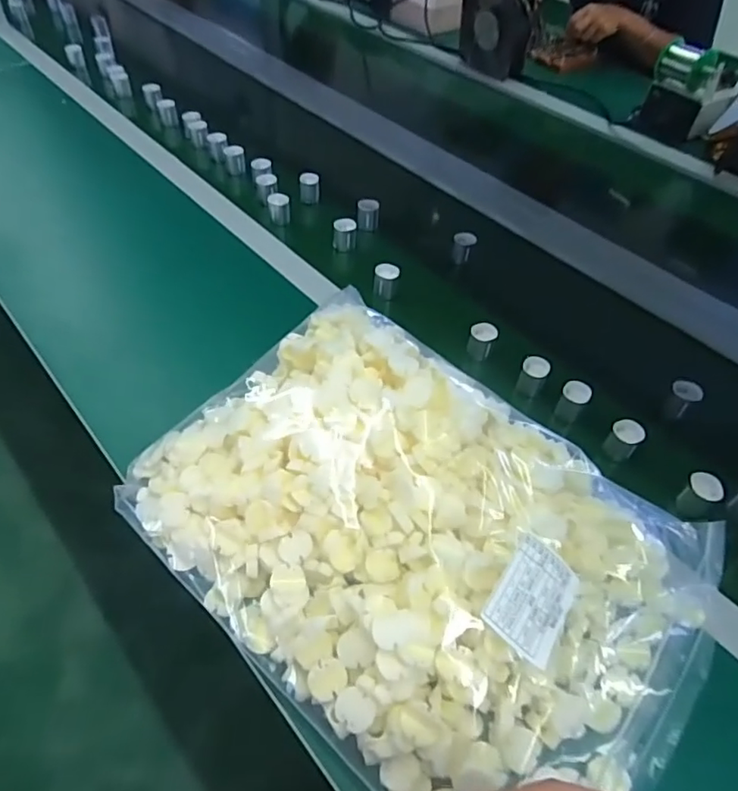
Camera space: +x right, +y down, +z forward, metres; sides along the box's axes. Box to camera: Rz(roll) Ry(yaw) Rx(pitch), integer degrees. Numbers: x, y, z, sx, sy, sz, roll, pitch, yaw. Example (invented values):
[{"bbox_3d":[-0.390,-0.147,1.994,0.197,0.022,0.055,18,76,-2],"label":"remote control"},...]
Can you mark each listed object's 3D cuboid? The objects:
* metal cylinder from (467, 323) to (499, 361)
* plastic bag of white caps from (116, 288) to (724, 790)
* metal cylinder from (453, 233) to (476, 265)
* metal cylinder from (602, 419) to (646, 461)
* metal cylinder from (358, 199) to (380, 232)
[{"bbox_3d":[0.132,-0.064,0.663,0.030,0.035,0.029,1,54,-2],"label":"metal cylinder"},{"bbox_3d":[0.042,0.107,0.464,0.455,0.080,0.314,35,60,21],"label":"plastic bag of white caps"},{"bbox_3d":[0.133,-0.207,0.788,0.030,0.030,0.033,11,54,6],"label":"metal cylinder"},{"bbox_3d":[0.261,0.045,0.580,0.029,0.036,0.030,1,54,-2],"label":"metal cylinder"},{"bbox_3d":[-0.001,-0.267,0.831,0.032,0.035,0.034,2,54,-1],"label":"metal cylinder"}]

